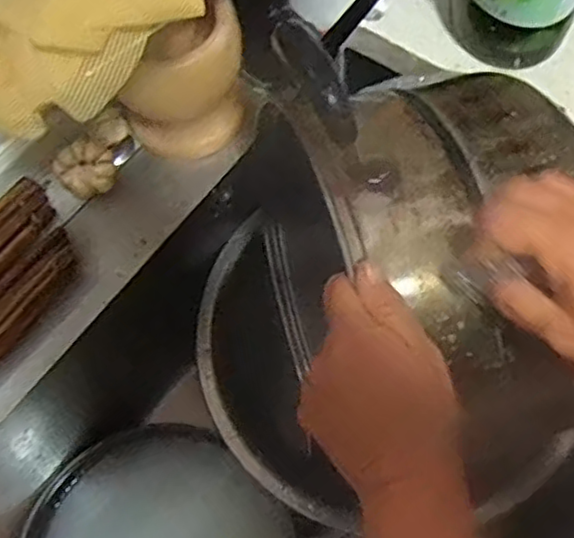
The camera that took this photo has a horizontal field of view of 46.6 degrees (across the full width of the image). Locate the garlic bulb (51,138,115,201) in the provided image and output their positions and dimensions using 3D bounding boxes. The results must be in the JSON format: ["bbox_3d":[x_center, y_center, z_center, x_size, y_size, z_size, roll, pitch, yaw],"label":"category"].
[{"bbox_3d":[-0.156,-0.075,0.521,0.042,0.043,0.037,-33,68,-12],"label":"garlic bulb"}]

